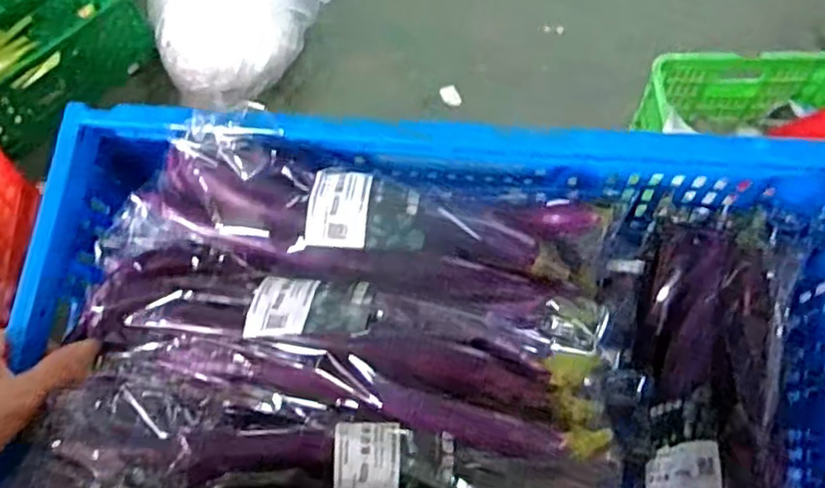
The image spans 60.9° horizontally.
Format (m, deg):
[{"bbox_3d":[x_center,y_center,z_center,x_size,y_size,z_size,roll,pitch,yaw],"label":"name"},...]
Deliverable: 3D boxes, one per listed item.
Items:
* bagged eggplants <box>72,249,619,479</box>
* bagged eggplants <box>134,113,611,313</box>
[{"bbox_3d":[-0.045,0.062,0.459,0.362,0.070,0.090,12,64,6],"label":"bagged eggplants"},{"bbox_3d":[-0.034,-0.016,0.498,0.333,0.054,0.100,13,64,6],"label":"bagged eggplants"}]

